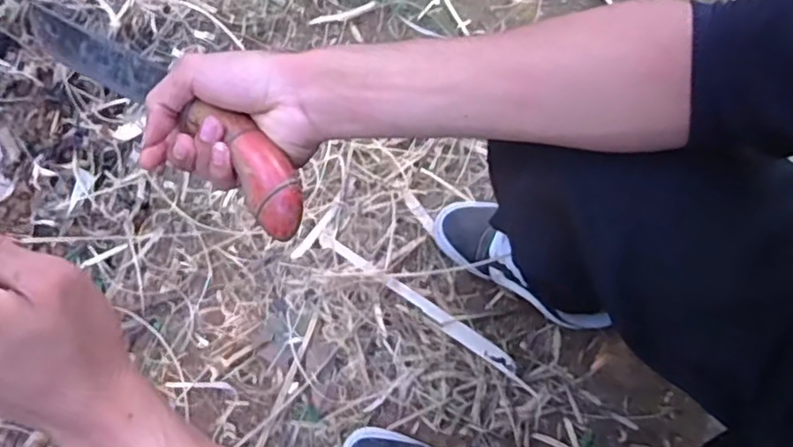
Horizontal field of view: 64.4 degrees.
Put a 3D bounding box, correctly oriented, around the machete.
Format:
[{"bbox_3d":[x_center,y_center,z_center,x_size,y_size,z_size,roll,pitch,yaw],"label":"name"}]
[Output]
[{"bbox_3d":[-0.181,-0.088,0.457,0.330,0.041,0.045,31,75,32],"label":"machete"}]

